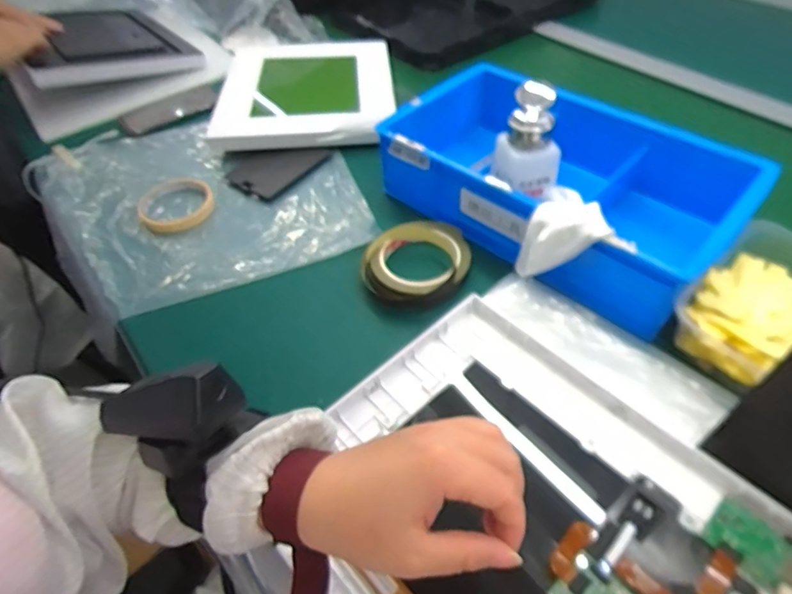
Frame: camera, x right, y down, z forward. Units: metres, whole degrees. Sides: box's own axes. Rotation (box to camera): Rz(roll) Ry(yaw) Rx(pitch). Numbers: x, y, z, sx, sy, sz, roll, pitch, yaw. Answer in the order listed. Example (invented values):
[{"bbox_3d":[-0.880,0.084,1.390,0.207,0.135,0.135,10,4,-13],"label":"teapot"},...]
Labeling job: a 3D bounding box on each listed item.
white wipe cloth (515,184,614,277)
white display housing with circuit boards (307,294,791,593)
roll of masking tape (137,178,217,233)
[{"bbox_3d":[0.153,-0.048,0.453,0.063,0.076,0.059,29,55,25],"label":"white wipe cloth"},{"bbox_3d":[0.082,0.149,0.329,0.252,0.023,0.297,-35,55,-26],"label":"white display housing with circuit boards"},{"bbox_3d":[-0.266,-0.112,0.603,0.086,0.020,0.086,-1,48,2],"label":"roll of masking tape"}]

